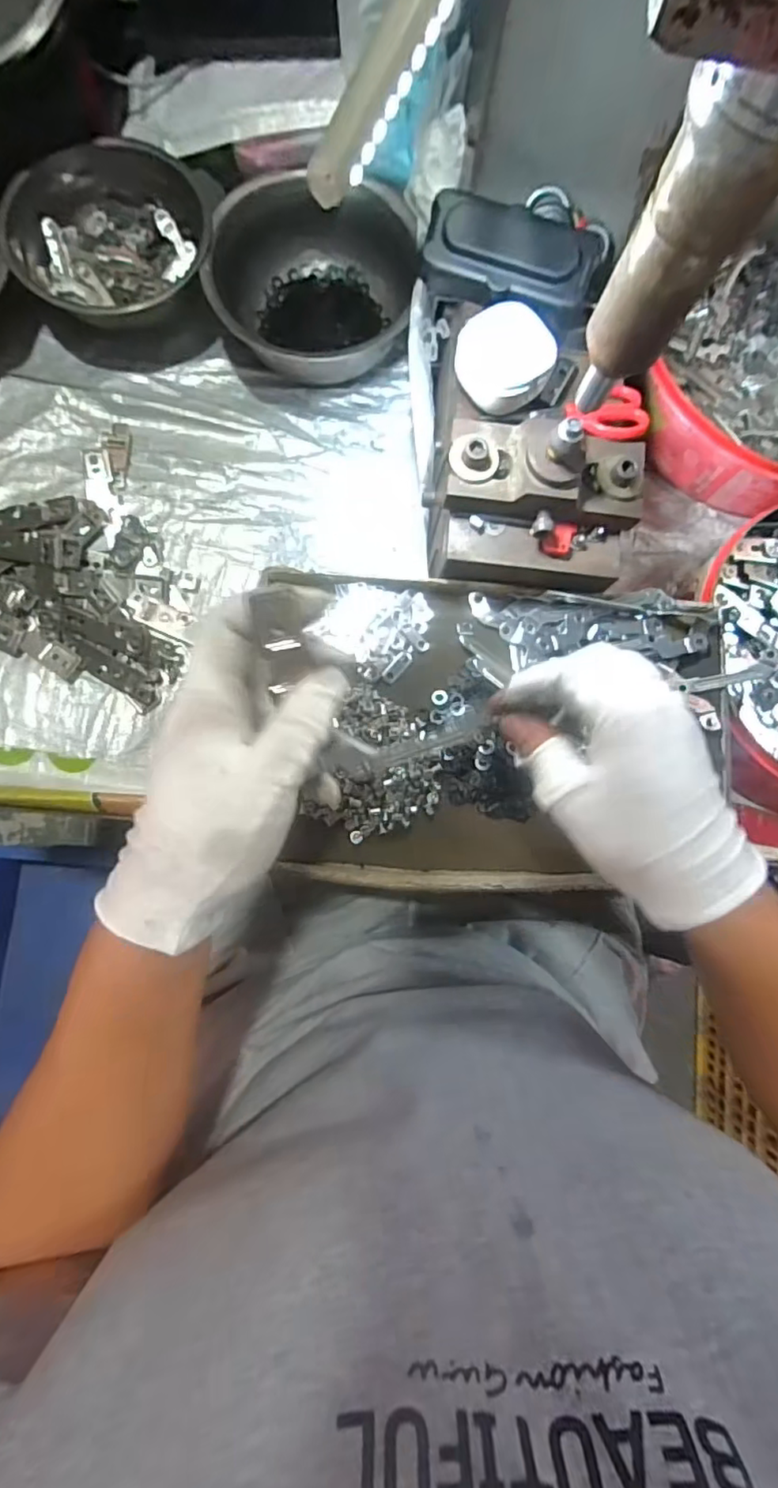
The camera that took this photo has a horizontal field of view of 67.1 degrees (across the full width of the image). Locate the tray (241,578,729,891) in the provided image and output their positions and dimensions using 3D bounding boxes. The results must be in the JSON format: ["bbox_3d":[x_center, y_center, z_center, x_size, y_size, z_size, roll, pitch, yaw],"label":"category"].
[{"bbox_3d":[0.069,-0.008,0.372,0.290,0.021,0.191,2,83,-5],"label":"tray"}]

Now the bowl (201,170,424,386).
[{"bbox_3d":[-0.054,-0.378,0.460,0.149,0.054,0.155,1,83,-5],"label":"bowl"}]

